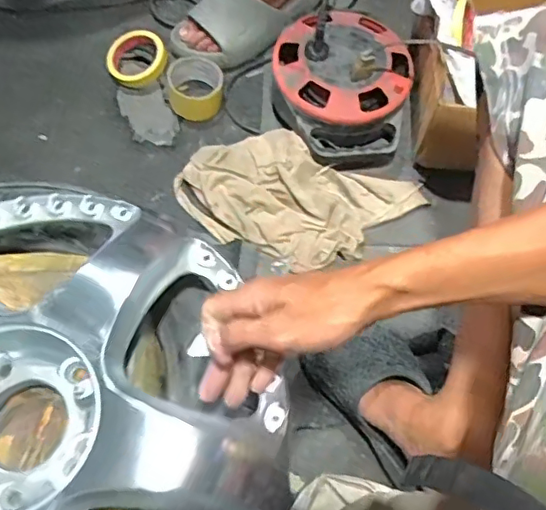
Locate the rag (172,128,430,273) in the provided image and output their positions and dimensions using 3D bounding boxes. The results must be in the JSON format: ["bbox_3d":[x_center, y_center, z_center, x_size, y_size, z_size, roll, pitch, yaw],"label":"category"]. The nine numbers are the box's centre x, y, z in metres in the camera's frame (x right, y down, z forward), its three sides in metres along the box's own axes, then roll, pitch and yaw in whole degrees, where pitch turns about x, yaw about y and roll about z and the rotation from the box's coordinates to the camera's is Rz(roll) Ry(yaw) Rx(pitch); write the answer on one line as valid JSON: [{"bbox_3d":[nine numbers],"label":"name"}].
[{"bbox_3d":[0.029,-0.085,0.802,0.328,0.043,0.187,22,65,11],"label":"rag"}]

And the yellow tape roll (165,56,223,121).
[{"bbox_3d":[-0.118,-0.254,0.872,0.085,0.045,0.092,-2,63,-1],"label":"yellow tape roll"}]

